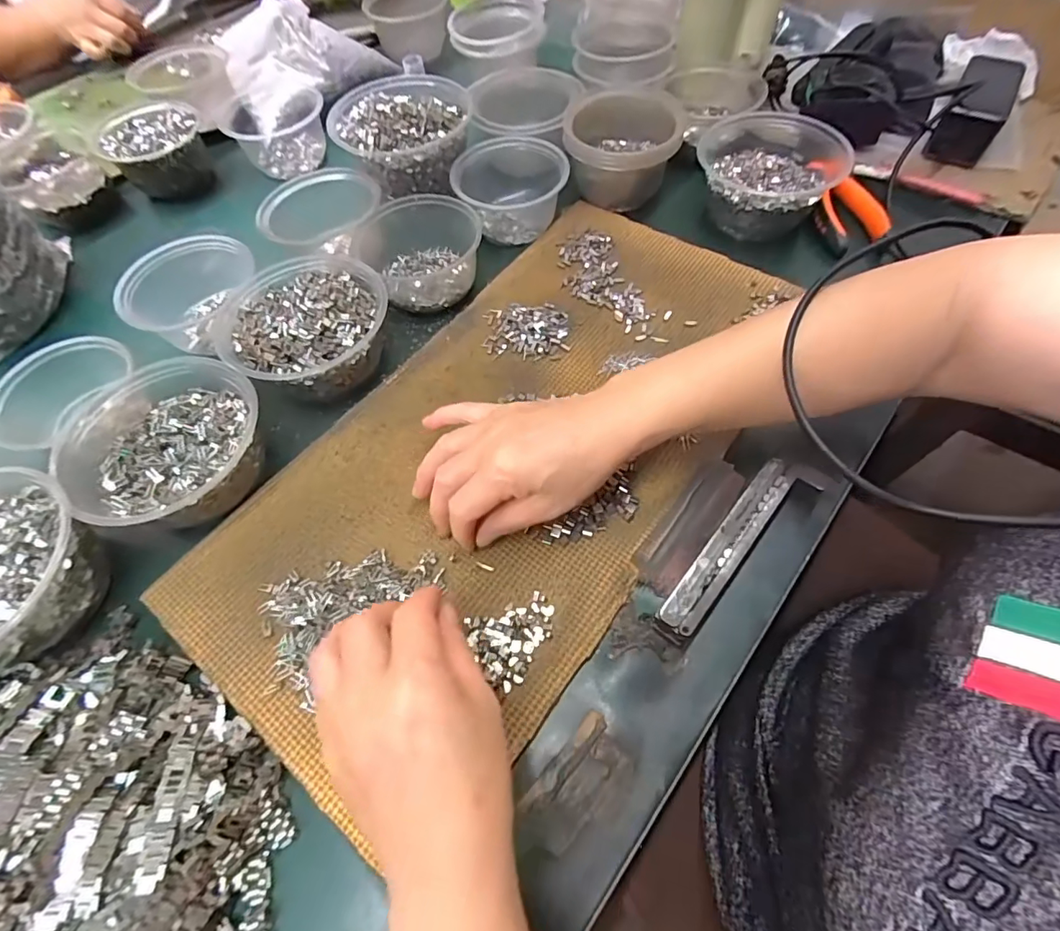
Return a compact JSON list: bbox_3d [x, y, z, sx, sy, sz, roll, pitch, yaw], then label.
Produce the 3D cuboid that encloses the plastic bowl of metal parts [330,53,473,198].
[{"bbox_3d":[-0.133,-0.342,0.537,0.141,0.076,0.147,-2,61,2],"label":"plastic bowl of metal parts"}]

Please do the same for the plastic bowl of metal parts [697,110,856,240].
[{"bbox_3d":[0.243,-0.302,0.510,0.143,0.050,0.165,8,62,7],"label":"plastic bowl of metal parts"}]

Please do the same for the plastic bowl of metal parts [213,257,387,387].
[{"bbox_3d":[-0.192,-0.111,0.429,0.129,0.056,0.126,-1,61,2],"label":"plastic bowl of metal parts"}]

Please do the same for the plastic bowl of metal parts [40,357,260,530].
[{"bbox_3d":[-0.263,-0.010,0.375,0.132,0.055,0.135,-1,61,2],"label":"plastic bowl of metal parts"}]

